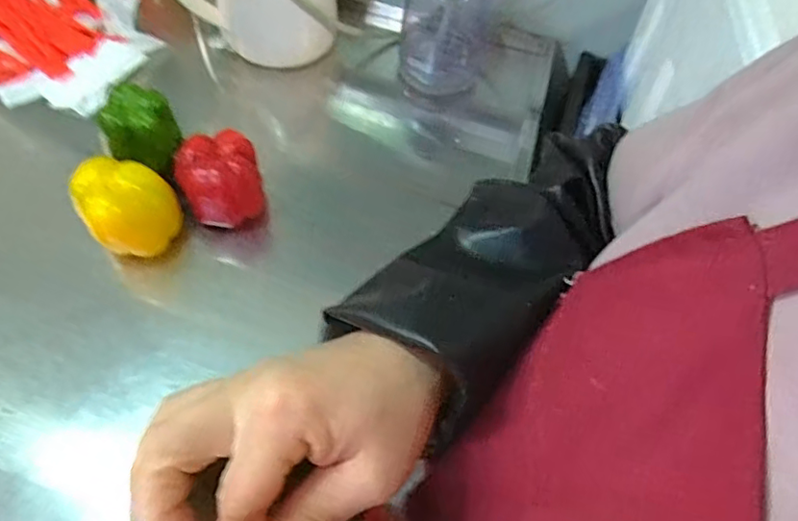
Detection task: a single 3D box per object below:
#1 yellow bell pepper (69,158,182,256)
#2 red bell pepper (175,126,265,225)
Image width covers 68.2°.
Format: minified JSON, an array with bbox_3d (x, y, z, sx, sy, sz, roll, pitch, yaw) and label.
[{"bbox_3d":[-0.268,-0.049,0.590,0.089,0.090,0.081,2,56,-4],"label":"yellow bell pepper"},{"bbox_3d":[-0.185,-0.086,0.610,0.082,0.064,0.085,2,56,-4],"label":"red bell pepper"}]

